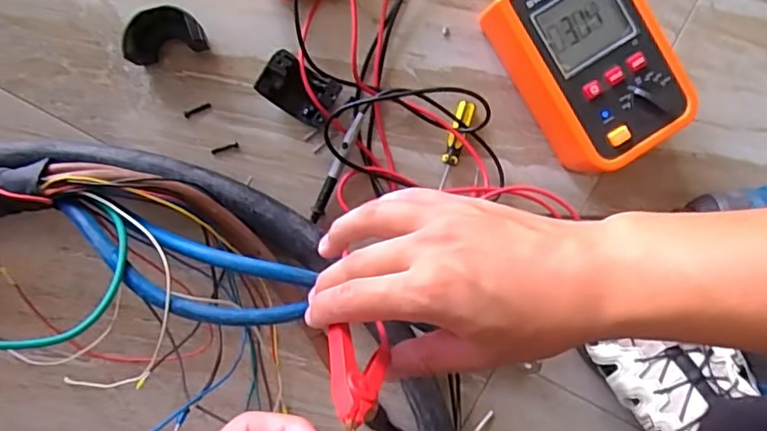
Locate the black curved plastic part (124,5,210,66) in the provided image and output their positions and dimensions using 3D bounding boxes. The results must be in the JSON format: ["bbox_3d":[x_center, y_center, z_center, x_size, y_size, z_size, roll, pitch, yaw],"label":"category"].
[{"bbox_3d":[-0.168,-0.138,0.451,0.060,0.039,0.030,-12,94,-4],"label":"black curved plastic part"}]

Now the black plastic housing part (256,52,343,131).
[{"bbox_3d":[-0.066,-0.098,0.465,0.058,0.034,0.037,32,90,-6],"label":"black plastic housing part"}]

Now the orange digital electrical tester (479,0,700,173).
[{"bbox_3d":[0.160,-0.120,0.469,0.101,0.064,0.154,-31,95,-3],"label":"orange digital electrical tester"}]

